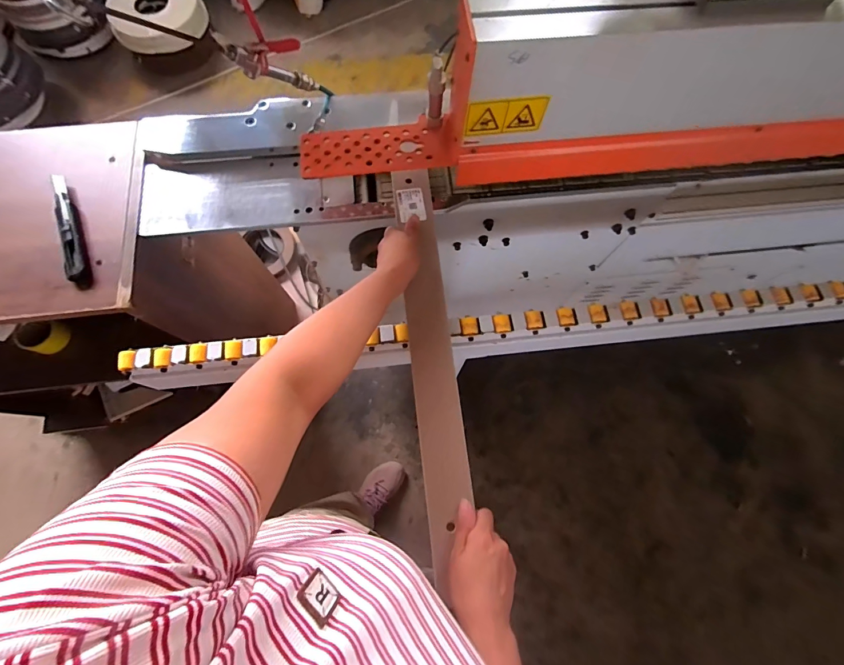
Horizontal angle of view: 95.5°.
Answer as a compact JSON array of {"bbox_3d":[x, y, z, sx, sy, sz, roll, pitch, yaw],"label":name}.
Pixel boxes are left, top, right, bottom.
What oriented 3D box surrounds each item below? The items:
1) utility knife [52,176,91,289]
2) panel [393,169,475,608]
[{"bbox_3d":[-0.555,-0.167,0.602,0.029,0.024,0.205,-19,75,-7],"label":"utility knife"},{"bbox_3d":[0.014,0.010,0.545,0.065,0.014,0.570,-4,73,-2],"label":"panel"}]

